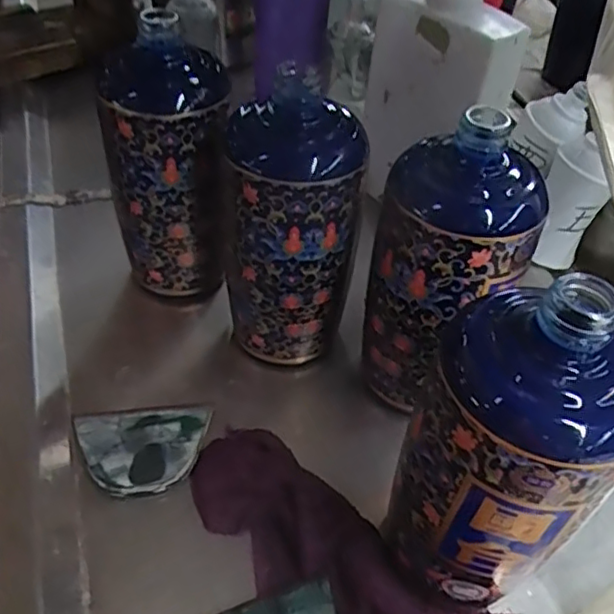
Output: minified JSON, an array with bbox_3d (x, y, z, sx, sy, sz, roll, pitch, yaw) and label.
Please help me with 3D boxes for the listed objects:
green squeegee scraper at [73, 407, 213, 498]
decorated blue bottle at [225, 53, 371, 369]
[{"bbox_3d":[-0.099,0.082,0.369,0.077,0.006,0.056,-5,47,-5],"label":"green squeegee scraper"},{"bbox_3d":[-0.009,-0.042,0.380,0.078,0.169,0.063,3,47,3],"label":"decorated blue bottle"}]

